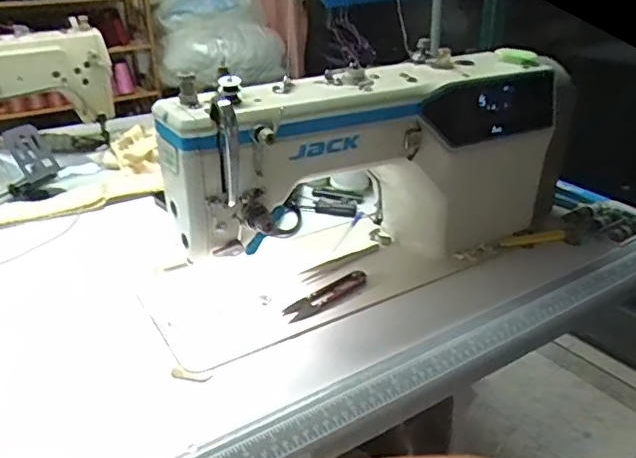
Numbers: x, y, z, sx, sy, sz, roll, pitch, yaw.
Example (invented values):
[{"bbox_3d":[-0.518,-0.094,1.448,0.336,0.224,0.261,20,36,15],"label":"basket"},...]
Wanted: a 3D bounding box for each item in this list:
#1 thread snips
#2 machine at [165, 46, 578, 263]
[{"bbox_3d":[0.012,0.073,0.615,0.108,0.015,0.030,-22,33,-35],"label":"thread snips"},{"bbox_3d":[0.102,-0.061,0.643,0.528,0.237,0.164,-11,28,-18],"label":"machine"}]

